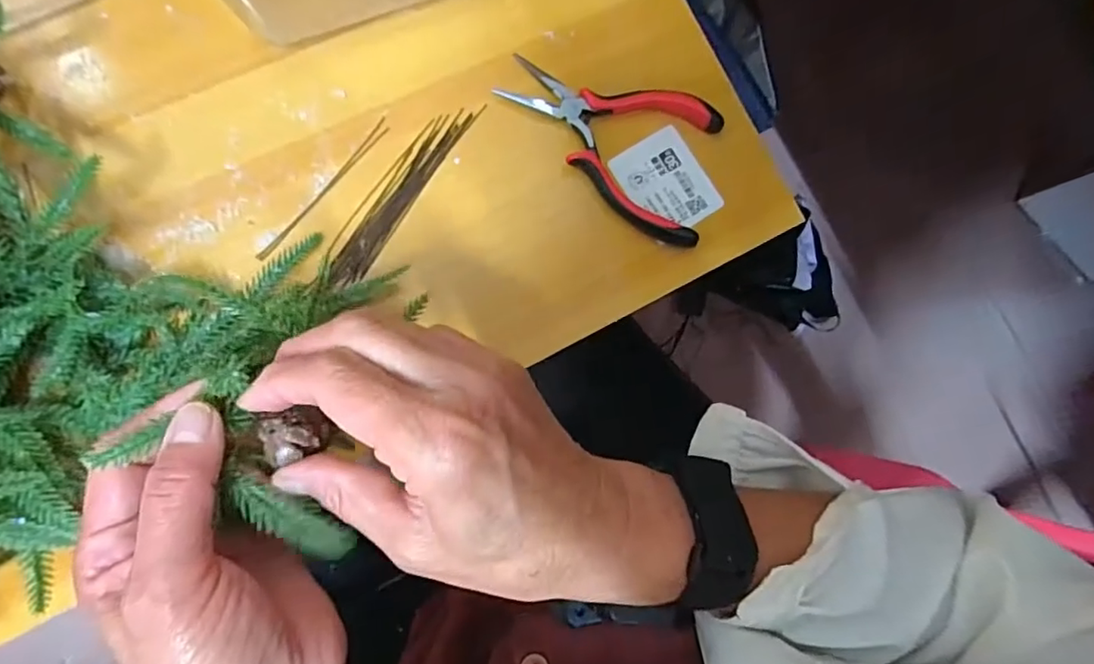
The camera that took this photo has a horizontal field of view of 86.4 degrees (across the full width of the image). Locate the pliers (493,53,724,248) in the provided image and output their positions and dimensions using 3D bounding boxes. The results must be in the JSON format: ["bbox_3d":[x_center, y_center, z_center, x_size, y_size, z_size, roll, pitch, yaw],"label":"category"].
[{"bbox_3d":[0.043,-0.118,0.337,0.140,0.015,0.079,36,81,-3],"label":"pliers"}]

